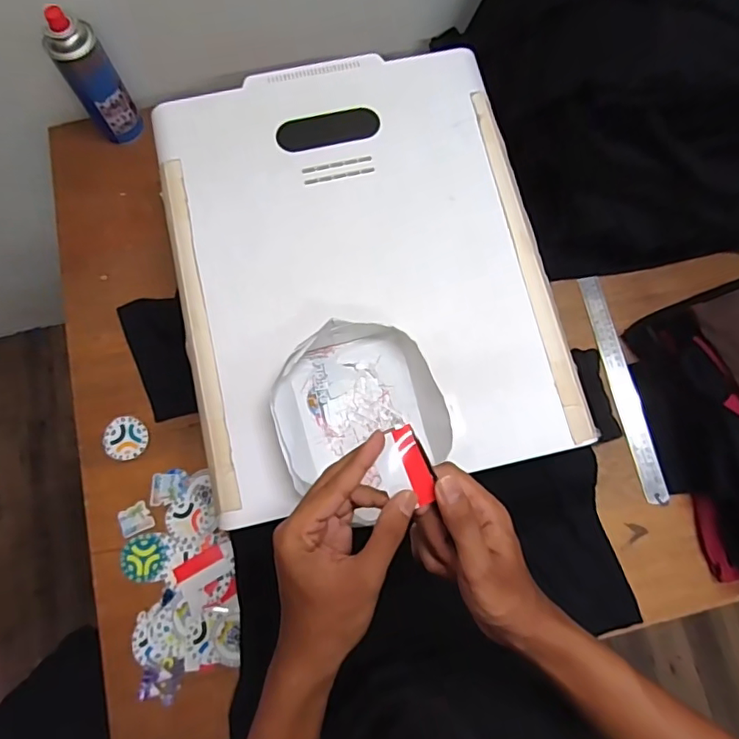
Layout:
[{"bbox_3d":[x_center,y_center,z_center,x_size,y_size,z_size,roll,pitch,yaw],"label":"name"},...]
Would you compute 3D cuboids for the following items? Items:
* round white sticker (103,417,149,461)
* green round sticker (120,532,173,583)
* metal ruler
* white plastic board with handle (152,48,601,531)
[{"bbox_3d":[-0.322,0.091,0.702,0.055,0.007,0.054,0,75,-1],"label":"round white sticker"},{"bbox_3d":[-0.279,0.236,0.665,0.062,0.005,0.058,0,75,-1],"label":"green round sticker"},{"bbox_3d":[0.347,0.021,0.728,0.032,0.008,0.315,-14,76,9],"label":"metal ruler"},{"bbox_3d":[-0.011,-0.124,0.593,0.394,0.026,0.499,-12,76,-5],"label":"white plastic board with handle"}]

